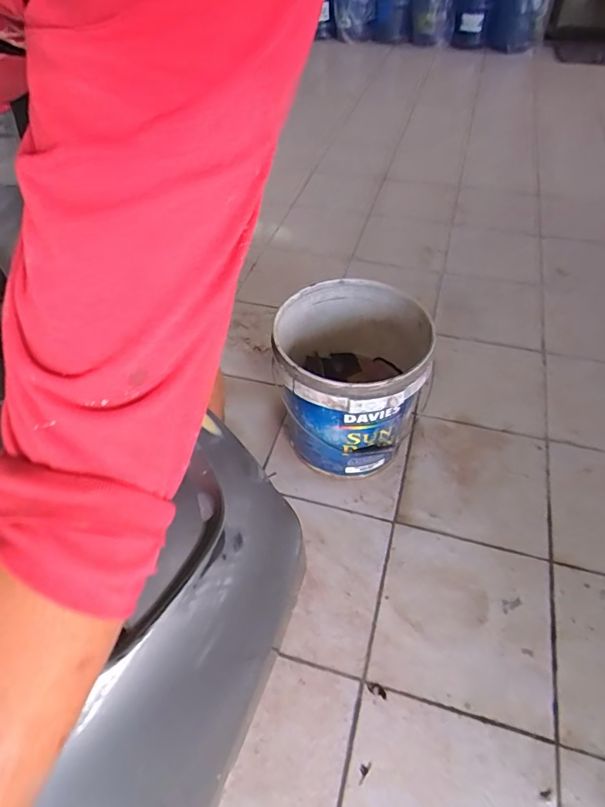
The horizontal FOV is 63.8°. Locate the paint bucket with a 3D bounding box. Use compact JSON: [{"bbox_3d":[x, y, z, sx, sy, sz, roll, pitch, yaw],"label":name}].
[{"bbox_3d":[0.095,-0.034,1.021,0.287,0.319,0.301,3,49,5],"label":"paint bucket"}]

